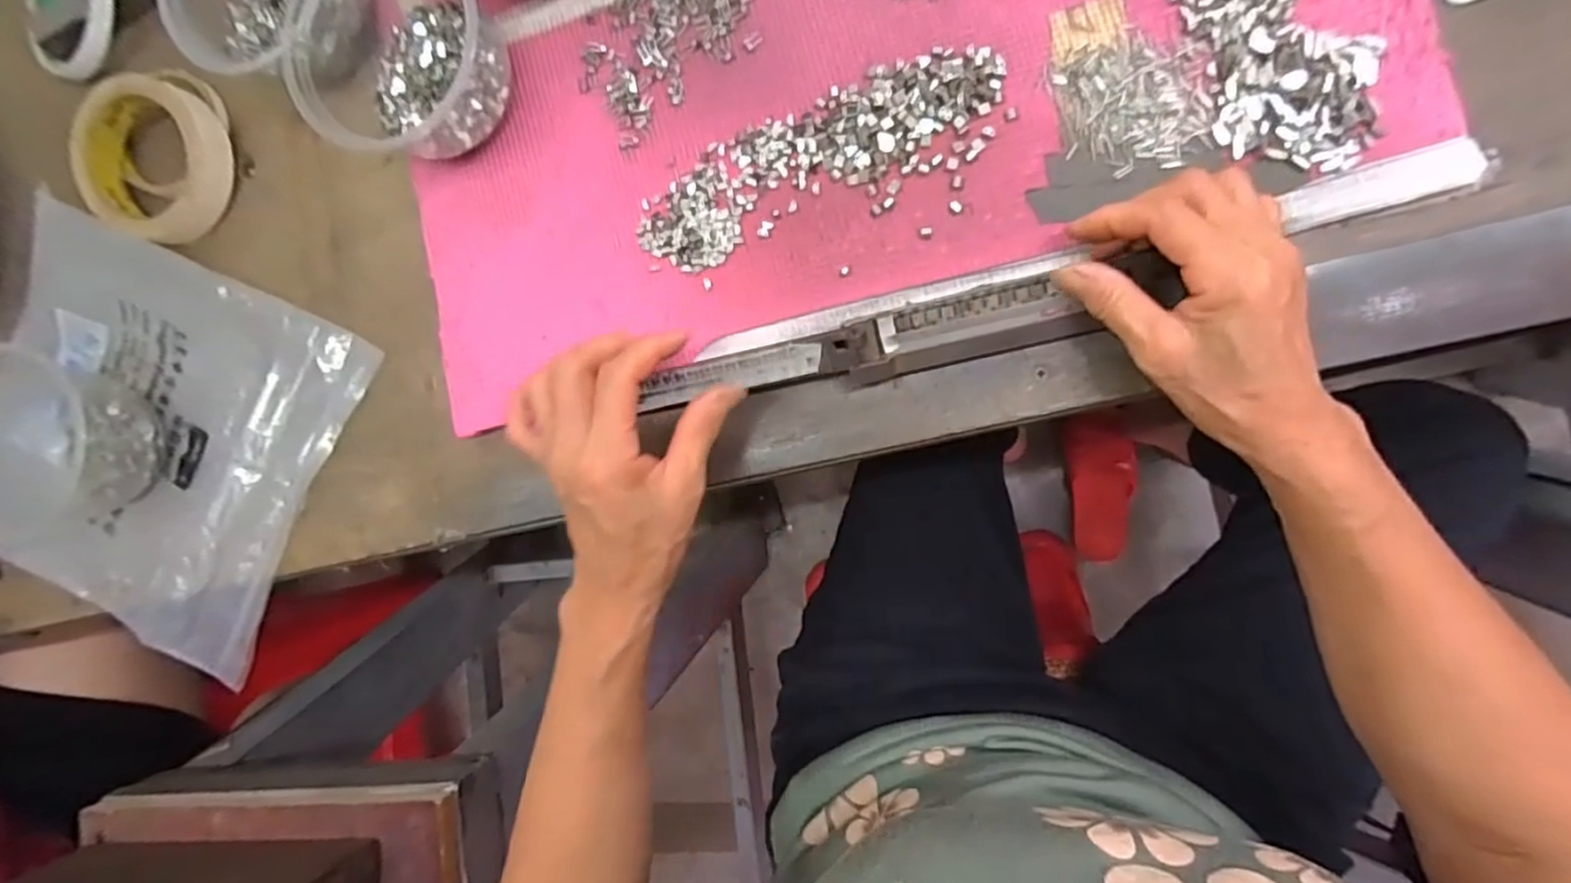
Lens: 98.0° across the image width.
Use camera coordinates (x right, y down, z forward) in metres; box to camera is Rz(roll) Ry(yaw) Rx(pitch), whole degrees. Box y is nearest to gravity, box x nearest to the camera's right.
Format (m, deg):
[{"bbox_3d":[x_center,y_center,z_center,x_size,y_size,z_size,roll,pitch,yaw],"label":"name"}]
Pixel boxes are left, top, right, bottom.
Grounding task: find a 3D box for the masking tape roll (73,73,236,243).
[{"bbox_3d":[-0.412,-0.180,0.441,0.094,0.031,0.095,0,89,11],"label":"masking tape roll"}]

